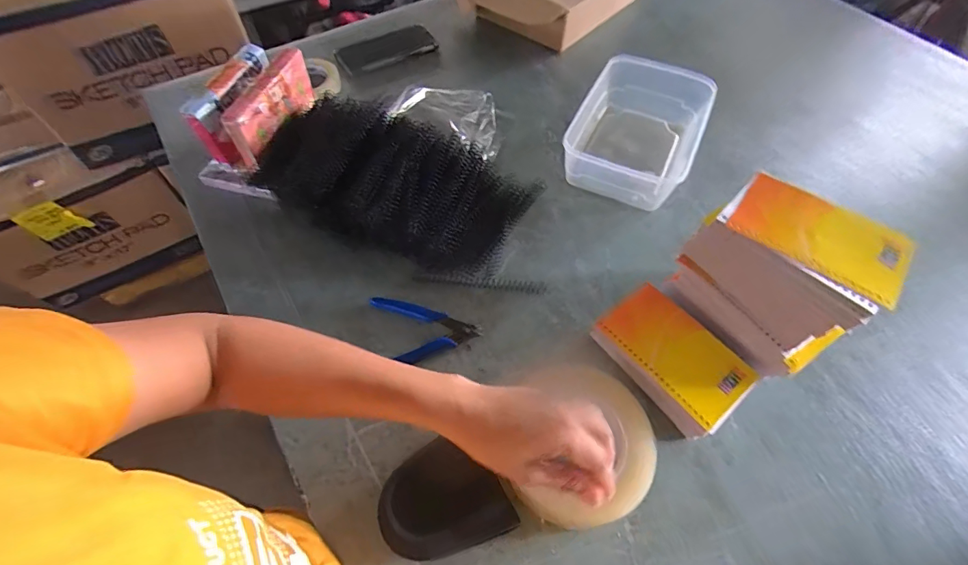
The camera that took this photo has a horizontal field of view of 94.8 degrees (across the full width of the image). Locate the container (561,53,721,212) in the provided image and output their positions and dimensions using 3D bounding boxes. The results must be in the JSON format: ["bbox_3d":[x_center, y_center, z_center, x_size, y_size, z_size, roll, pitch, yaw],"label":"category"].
[{"bbox_3d":[0.212,-0.211,0.623,0.153,0.073,0.232,24,61,14],"label":"container"}]

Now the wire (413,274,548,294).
[{"bbox_3d":[-0.003,0.000,0.522,0.152,0.007,0.013,6,59,4],"label":"wire"}]

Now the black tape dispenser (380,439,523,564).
[{"bbox_3d":[-0.038,0.185,0.383,0.107,0.047,0.090,-18,60,-11],"label":"black tape dispenser"}]

